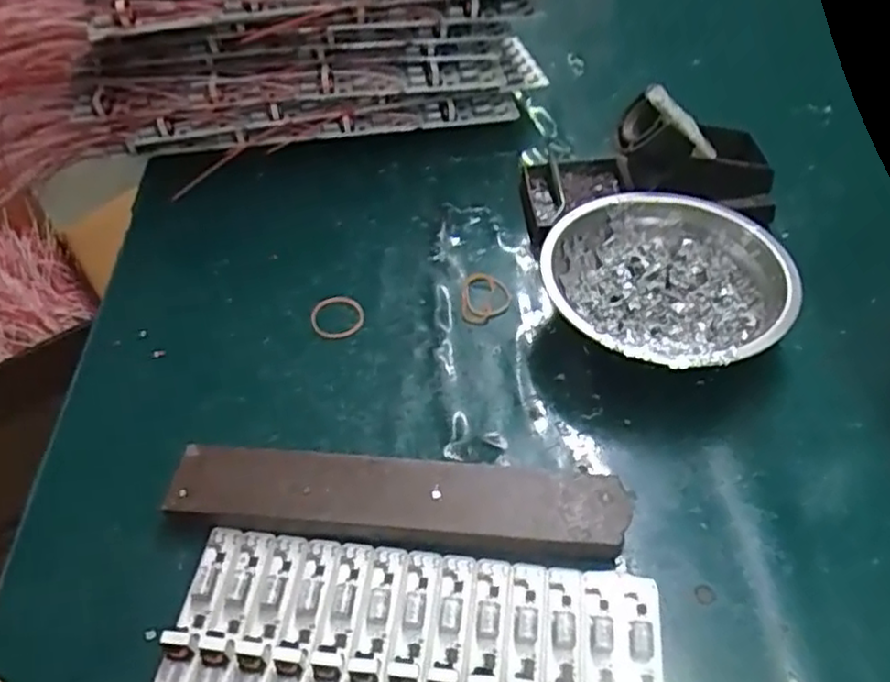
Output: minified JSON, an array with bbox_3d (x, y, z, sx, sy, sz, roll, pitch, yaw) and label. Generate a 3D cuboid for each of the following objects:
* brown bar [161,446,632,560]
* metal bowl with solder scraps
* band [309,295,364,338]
[{"bbox_3d":[-0.022,0.071,0.308,0.200,0.018,0.037,3,49,7],"label":"brown bar"},{"bbox_3d":[0.116,-0.024,0.366,0.122,0.044,0.118,-2,48,3],"label":"metal bowl with solder scraps"},{"bbox_3d":[-0.062,-0.014,0.394,0.030,0.004,0.029,2,59,-3],"label":"band"}]

